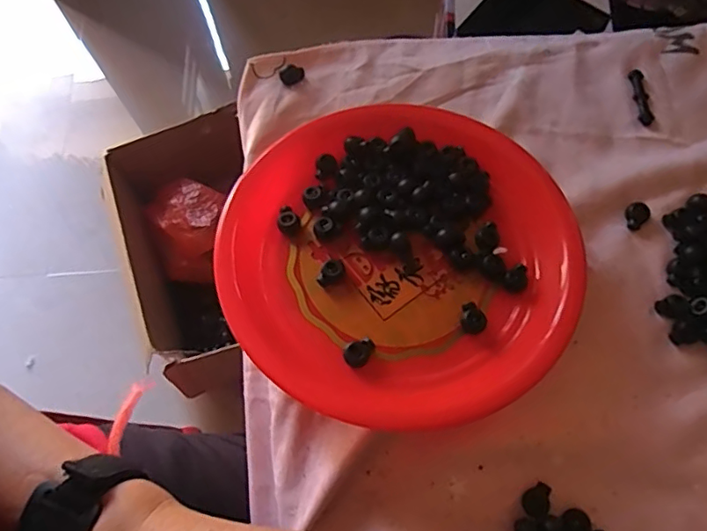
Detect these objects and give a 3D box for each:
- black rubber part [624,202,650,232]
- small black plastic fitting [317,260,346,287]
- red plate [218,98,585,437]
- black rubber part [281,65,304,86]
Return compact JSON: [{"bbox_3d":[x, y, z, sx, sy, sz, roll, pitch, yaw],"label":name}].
[{"bbox_3d":[0.232,-0.041,0.442,0.017,0.008,0.022,38,75,15],"label":"black rubber part"},{"bbox_3d":[-0.017,0.005,0.396,0.022,0.011,0.015,-30,71,-9],"label":"small black plastic fitting"},{"bbox_3d":[0.037,-0.018,0.410,0.248,0.056,0.272,-1,69,2],"label":"red plate"},{"bbox_3d":[-0.055,-0.173,0.491,0.022,0.007,0.017,-14,69,-3],"label":"black rubber part"}]

